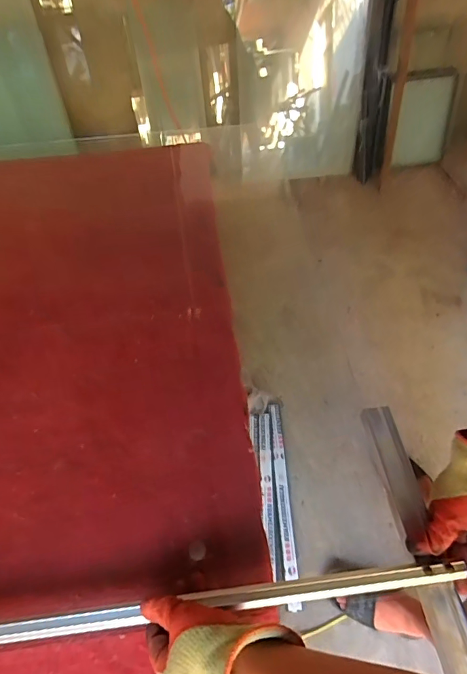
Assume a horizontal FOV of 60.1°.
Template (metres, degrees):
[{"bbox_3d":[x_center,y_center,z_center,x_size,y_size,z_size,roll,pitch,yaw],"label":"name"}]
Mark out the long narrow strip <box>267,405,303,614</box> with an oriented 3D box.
[{"bbox_3d":[0.168,0.536,1.383,0.049,0.048,0.658,-3,55,0],"label":"long narrow strip"}]

